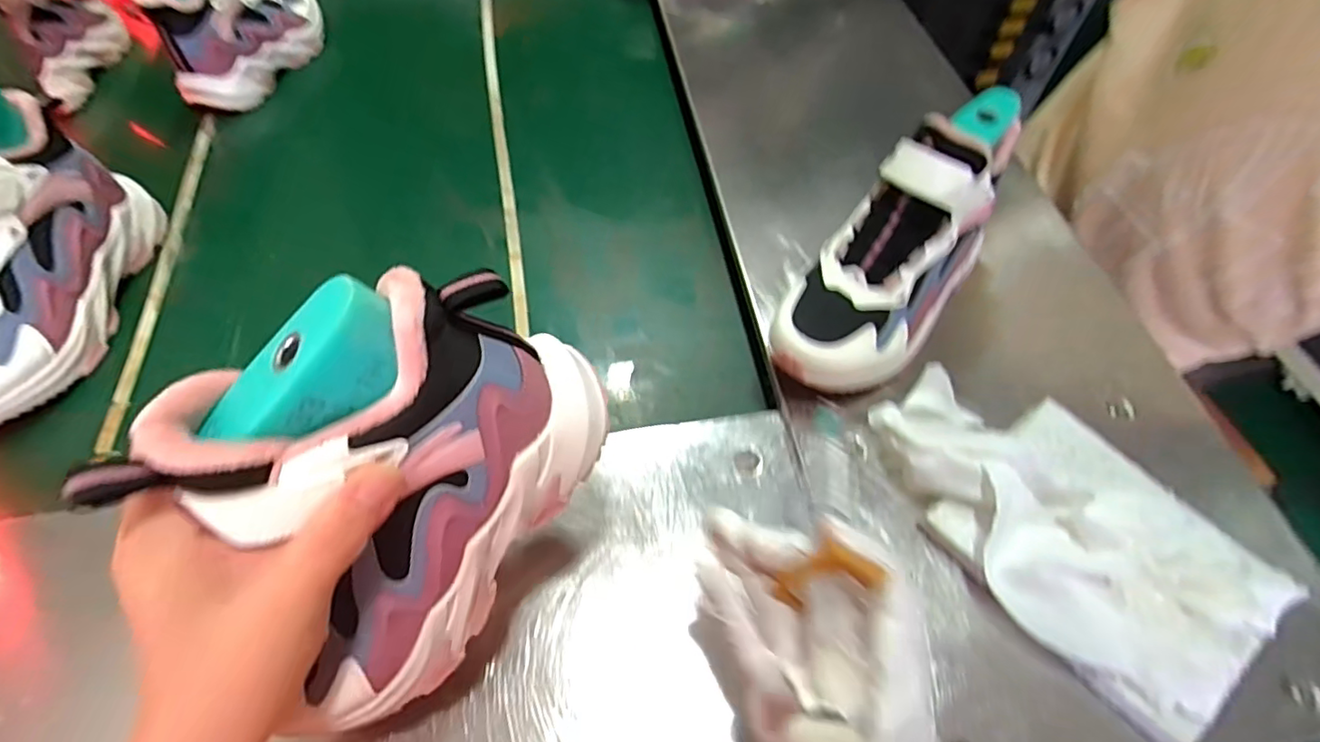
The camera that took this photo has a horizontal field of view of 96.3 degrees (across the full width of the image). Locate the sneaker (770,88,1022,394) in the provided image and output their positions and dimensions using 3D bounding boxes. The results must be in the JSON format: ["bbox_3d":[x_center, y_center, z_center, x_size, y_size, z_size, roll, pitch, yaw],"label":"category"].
[{"bbox_3d":[0.161,-0.087,0.400,0.084,0.124,0.204,32,64,23],"label":"sneaker"}]

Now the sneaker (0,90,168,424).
[{"bbox_3d":[-0.502,-0.085,0.435,0.076,0.151,0.244,-5,56,1],"label":"sneaker"}]

